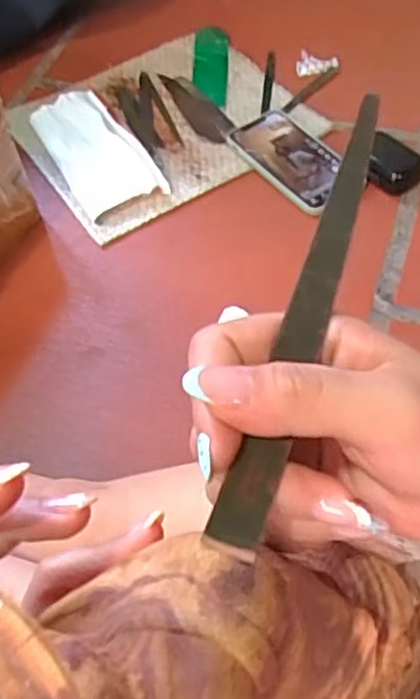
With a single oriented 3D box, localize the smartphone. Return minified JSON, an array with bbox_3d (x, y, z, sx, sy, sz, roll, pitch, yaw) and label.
[{"bbox_3d":[0.091,-0.209,0.718,0.083,0.018,0.156,-30,59,-16],"label":"smartphone"}]

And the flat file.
[{"bbox_3d":[0.036,-0.025,0.221,0.016,0.008,0.186,14,60,13],"label":"flat file"}]

